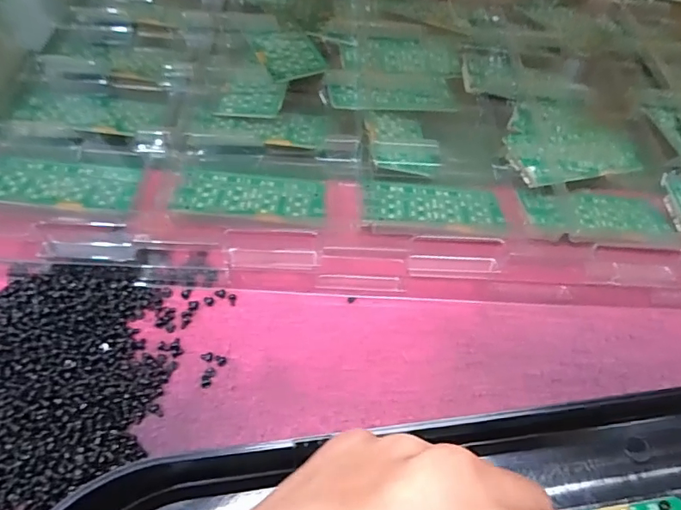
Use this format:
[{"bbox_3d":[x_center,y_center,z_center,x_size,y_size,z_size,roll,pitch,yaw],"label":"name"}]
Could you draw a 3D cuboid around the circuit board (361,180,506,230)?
[{"bbox_3d":[0.059,-0.033,0.323,0.091,0.004,0.047,3,41,-6],"label":"circuit board"}]

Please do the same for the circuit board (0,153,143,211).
[{"bbox_3d":[-0.171,-0.045,0.307,0.091,0.004,0.045,5,43,-6],"label":"circuit board"}]

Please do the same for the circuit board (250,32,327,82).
[{"bbox_3d":[-0.043,-0.164,0.400,0.046,0.004,0.065,-19,59,-15],"label":"circuit board"}]

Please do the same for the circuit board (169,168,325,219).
[{"bbox_3d":[-0.055,-0.039,0.317,0.091,0.004,0.044,5,42,-6],"label":"circuit board"}]

